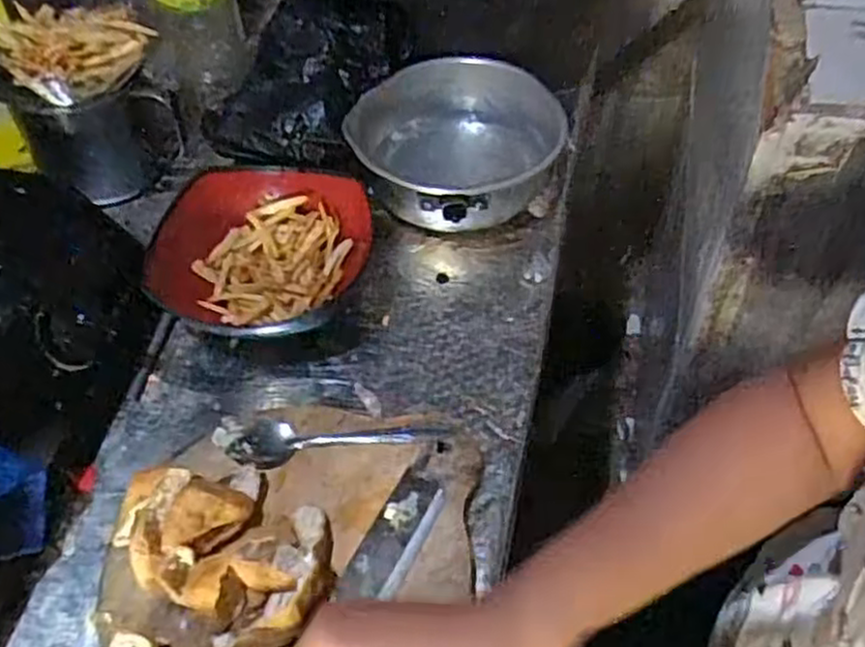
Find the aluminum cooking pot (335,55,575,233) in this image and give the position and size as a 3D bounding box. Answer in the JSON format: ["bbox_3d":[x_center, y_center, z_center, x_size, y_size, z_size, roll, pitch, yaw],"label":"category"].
[{"bbox_3d":[0.023,-0.163,0.715,0.187,0.086,0.180,-1,53,2],"label":"aluminum cooking pot"}]

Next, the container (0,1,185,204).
[{"bbox_3d":[-0.326,-0.216,0.716,0.128,0.134,0.137,-25,55,-16],"label":"container"}]

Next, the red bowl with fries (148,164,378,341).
[{"bbox_3d":[-0.151,-0.061,0.649,0.162,0.072,0.181,26,58,21],"label":"red bowl with fries"}]

